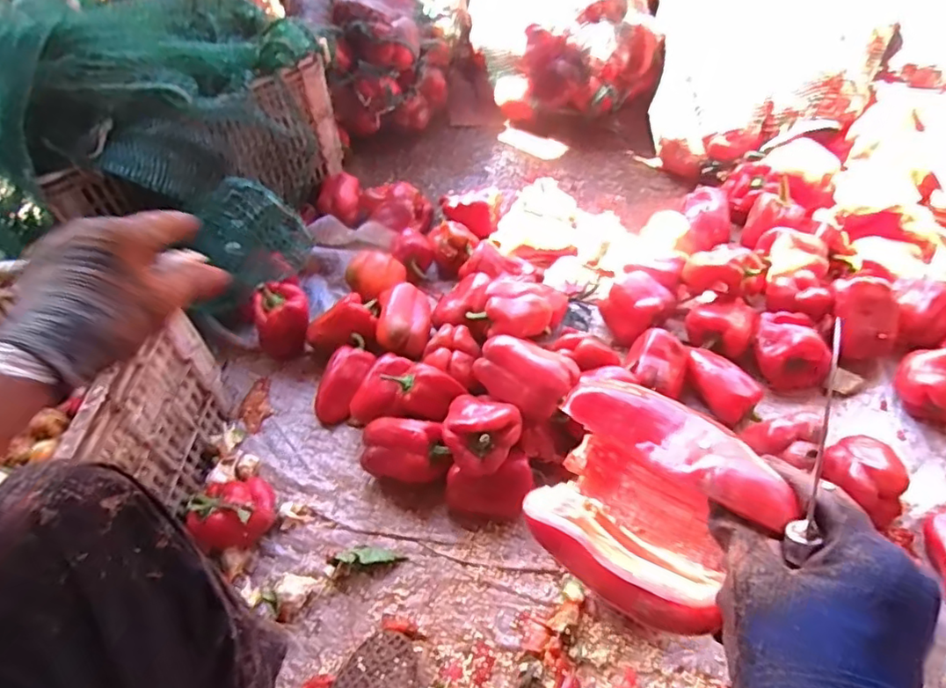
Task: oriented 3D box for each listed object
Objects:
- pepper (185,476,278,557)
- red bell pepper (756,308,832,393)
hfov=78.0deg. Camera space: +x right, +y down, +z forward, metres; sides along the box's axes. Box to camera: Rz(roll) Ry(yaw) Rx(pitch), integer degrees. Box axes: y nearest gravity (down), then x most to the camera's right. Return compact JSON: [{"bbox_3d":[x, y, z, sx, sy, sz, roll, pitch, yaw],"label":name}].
[{"bbox_3d":[-0.308,0.211,0.749,0.092,0.087,0.090,-2,53,3],"label":"pepper"},{"bbox_3d":[0.458,0.011,0.844,0.115,0.069,0.089,31,61,24],"label":"red bell pepper"}]

